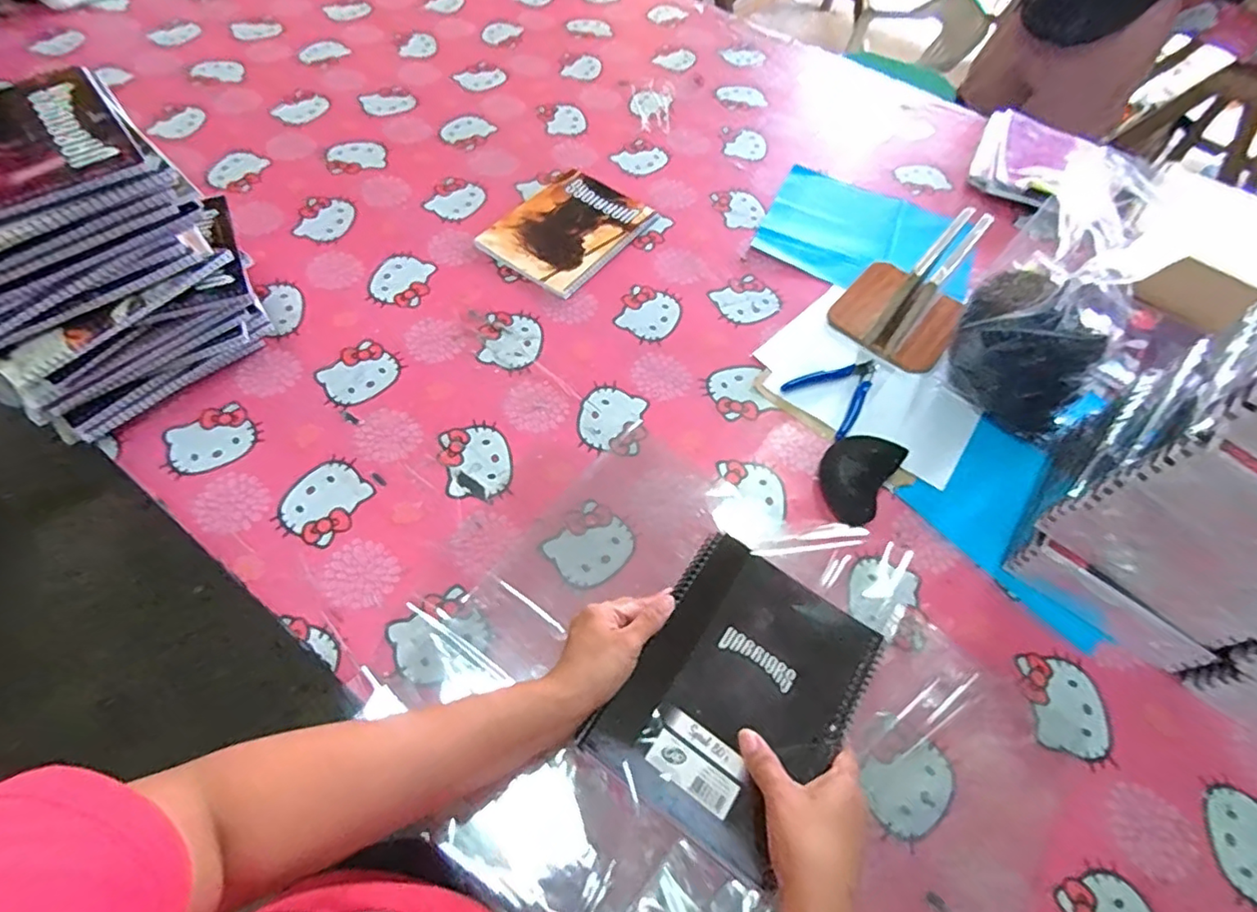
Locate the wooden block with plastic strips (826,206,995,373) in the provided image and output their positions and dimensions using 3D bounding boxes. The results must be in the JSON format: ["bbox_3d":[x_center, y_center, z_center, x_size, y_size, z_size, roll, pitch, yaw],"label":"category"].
[{"bbox_3d":[0.332,-0.197,0.667,0.137,0.117,0.139,37,64,17],"label":"wooden block with plastic strips"}]

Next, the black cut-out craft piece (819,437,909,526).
[{"bbox_3d":[0.229,0.021,0.587,0.065,0.031,0.105,32,63,15],"label":"black cut-out craft piece"}]

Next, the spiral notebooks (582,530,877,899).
[{"bbox_3d":[0.083,0.173,0.429,0.153,0.014,0.193,32,63,15],"label":"spiral notebooks"}]

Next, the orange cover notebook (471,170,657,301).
[{"bbox_3d":[-0.077,-0.297,0.759,0.151,0.013,0.198,34,64,16],"label":"orange cover notebook"}]

